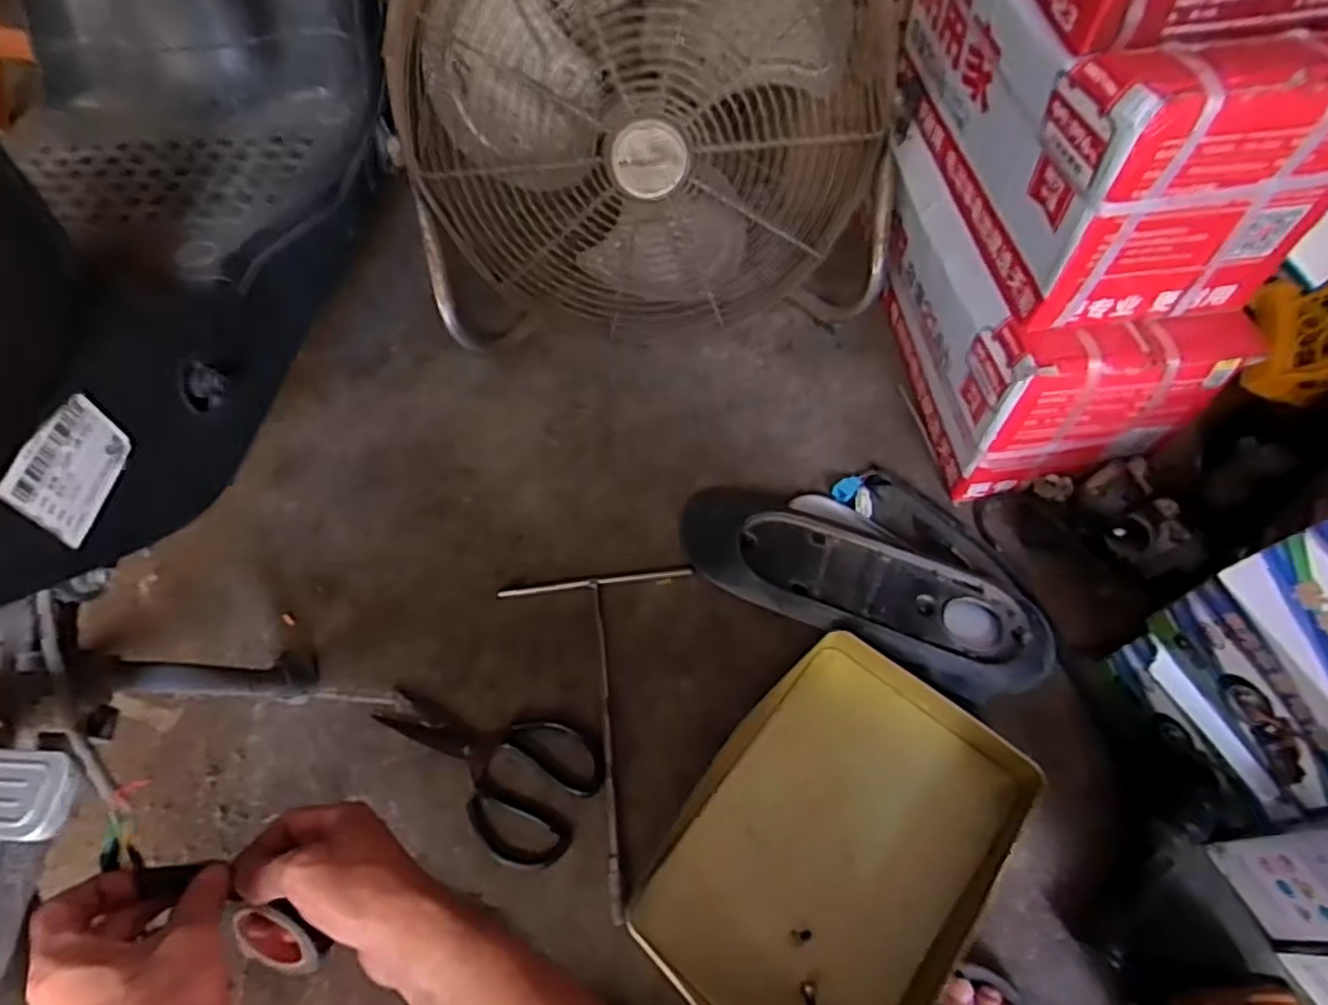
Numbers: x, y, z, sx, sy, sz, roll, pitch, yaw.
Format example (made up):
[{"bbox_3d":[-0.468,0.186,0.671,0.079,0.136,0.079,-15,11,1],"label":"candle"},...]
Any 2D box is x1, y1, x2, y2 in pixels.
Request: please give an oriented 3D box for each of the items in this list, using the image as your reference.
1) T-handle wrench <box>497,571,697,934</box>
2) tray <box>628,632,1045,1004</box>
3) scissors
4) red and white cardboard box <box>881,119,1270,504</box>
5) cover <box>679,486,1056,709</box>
[{"bbox_3d":[-0.054,0.210,0.670,0.189,0.012,0.308,-7,60,-1],"label":"T-handle wrench"},{"bbox_3d":[0.143,0.278,0.593,0.231,0.055,0.323,38,69,21],"label":"tray"},{"bbox_3d":[-0.165,0.234,0.665,0.213,0.008,0.119,25,65,16],"label":"scissors"},{"bbox_3d":[0.383,-0.213,0.767,0.212,0.200,0.349,-6,60,-1],"label":"red and white cardboard box"},{"bbox_3d":[0.185,0.080,0.709,0.358,0.046,0.117,25,65,16],"label":"cover"}]

